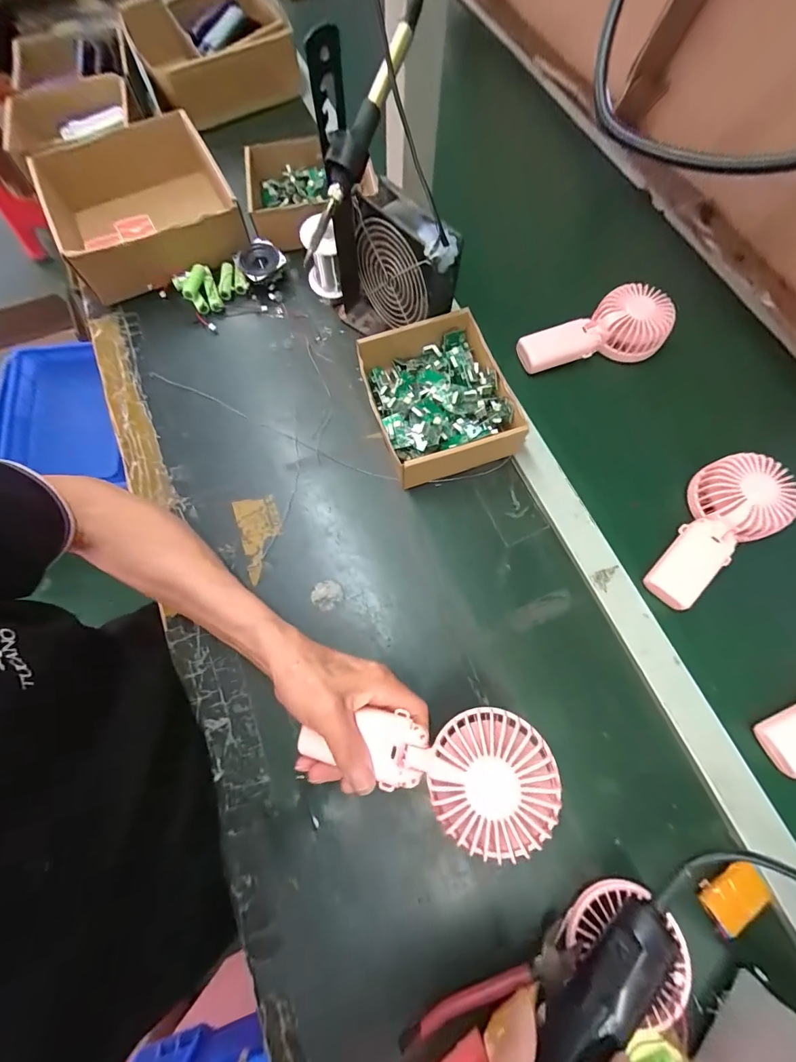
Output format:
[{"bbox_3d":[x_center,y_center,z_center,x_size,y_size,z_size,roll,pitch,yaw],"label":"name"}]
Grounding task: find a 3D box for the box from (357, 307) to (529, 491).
[{"bbox_3d":[0.044,-0.147,0.438,0.141,0.059,0.166,-17,72,-6],"label":"box"}]

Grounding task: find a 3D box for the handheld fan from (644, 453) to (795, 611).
[{"bbox_3d":[0.318,-0.006,0.398,0.174,0.035,0.083,-38,75,-12],"label":"handheld fan"}]

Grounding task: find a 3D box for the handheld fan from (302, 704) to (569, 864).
[{"bbox_3d":[0.017,0.165,0.282,0.177,0.026,0.080,3,70,19],"label":"handheld fan"}]

